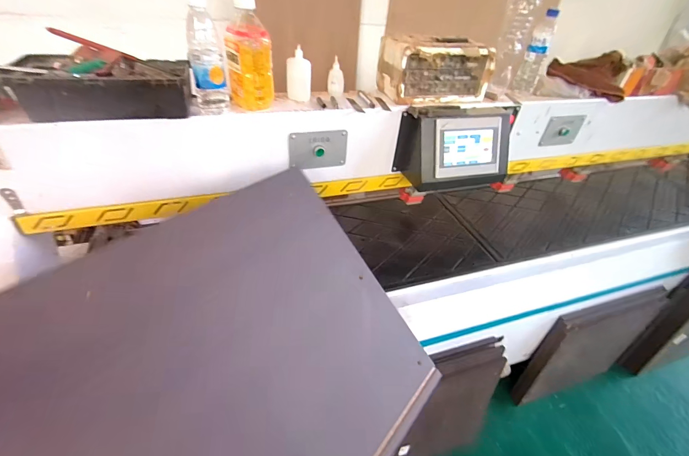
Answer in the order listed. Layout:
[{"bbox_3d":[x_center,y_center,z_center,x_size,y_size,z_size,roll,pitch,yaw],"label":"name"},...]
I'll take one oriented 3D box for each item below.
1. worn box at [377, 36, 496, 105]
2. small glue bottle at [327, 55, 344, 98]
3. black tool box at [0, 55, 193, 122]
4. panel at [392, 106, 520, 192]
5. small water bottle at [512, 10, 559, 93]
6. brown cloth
[{"bbox_3d":[0.243,-0.425,0.882,0.271,0.140,0.157,-9,41,-18],"label":"worn box"},{"bbox_3d":[-0.021,-0.386,0.846,0.042,0.090,0.029,4,39,-2],"label":"small glue bottle"},{"bbox_3d":[-0.505,-0.285,0.667,0.360,0.087,0.184,-6,40,-14],"label":"black tool box"},{"bbox_3d":[0.339,-0.227,0.903,0.371,0.175,0.122,-8,41,-17],"label":"panel"},{"bbox_3d":[0.560,-0.508,0.960,0.061,0.213,0.055,26,43,23],"label":"small water bottle"},{"bbox_3d":[0.776,-0.486,1.041,0.203,0.114,0.139,-6,40,-14],"label":"brown cloth"}]

